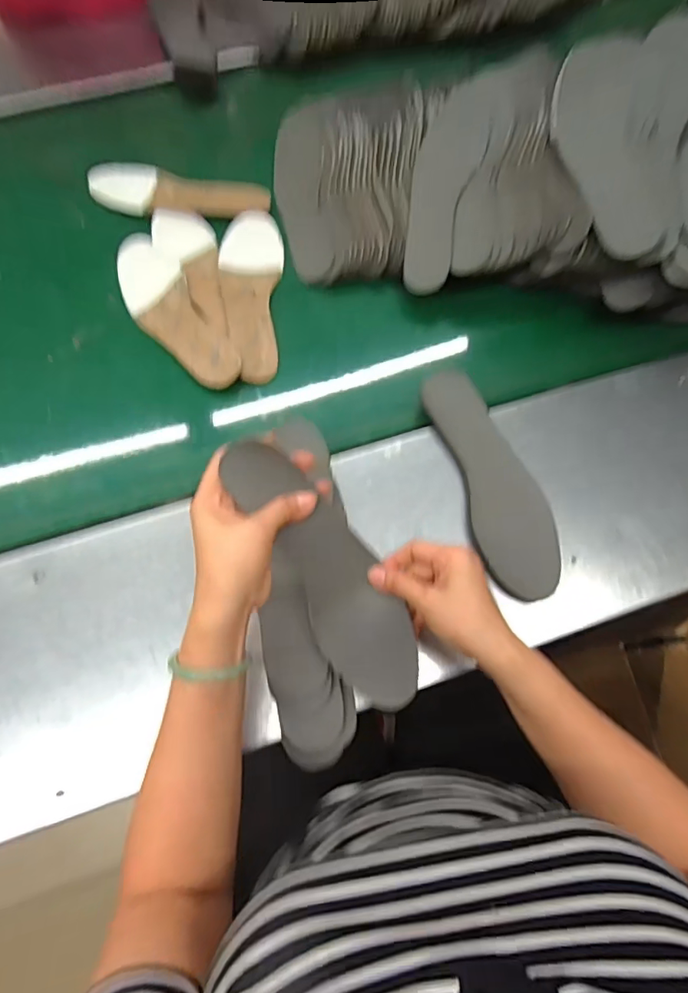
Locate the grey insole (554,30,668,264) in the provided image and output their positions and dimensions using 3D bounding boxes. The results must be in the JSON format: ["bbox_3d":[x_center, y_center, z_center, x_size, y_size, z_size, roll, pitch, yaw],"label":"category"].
[{"bbox_3d":[0.297,-0.389,0.573,0.094,0.018,0.254,-8,82,23],"label":"grey insole"}]

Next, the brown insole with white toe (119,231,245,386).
[{"bbox_3d":[-0.216,-0.234,0.630,0.080,0.019,0.268,-29,72,-11],"label":"brown insole with white toe"}]

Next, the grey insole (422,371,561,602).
[{"bbox_3d":[0.157,-0.019,0.529,0.080,0.011,0.248,-15,74,-3],"label":"grey insole"}]

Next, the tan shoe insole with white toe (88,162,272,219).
[{"bbox_3d":[-0.232,-0.426,0.713,0.250,0.013,0.087,5,69,2],"label":"tan shoe insole with white toe"}]

